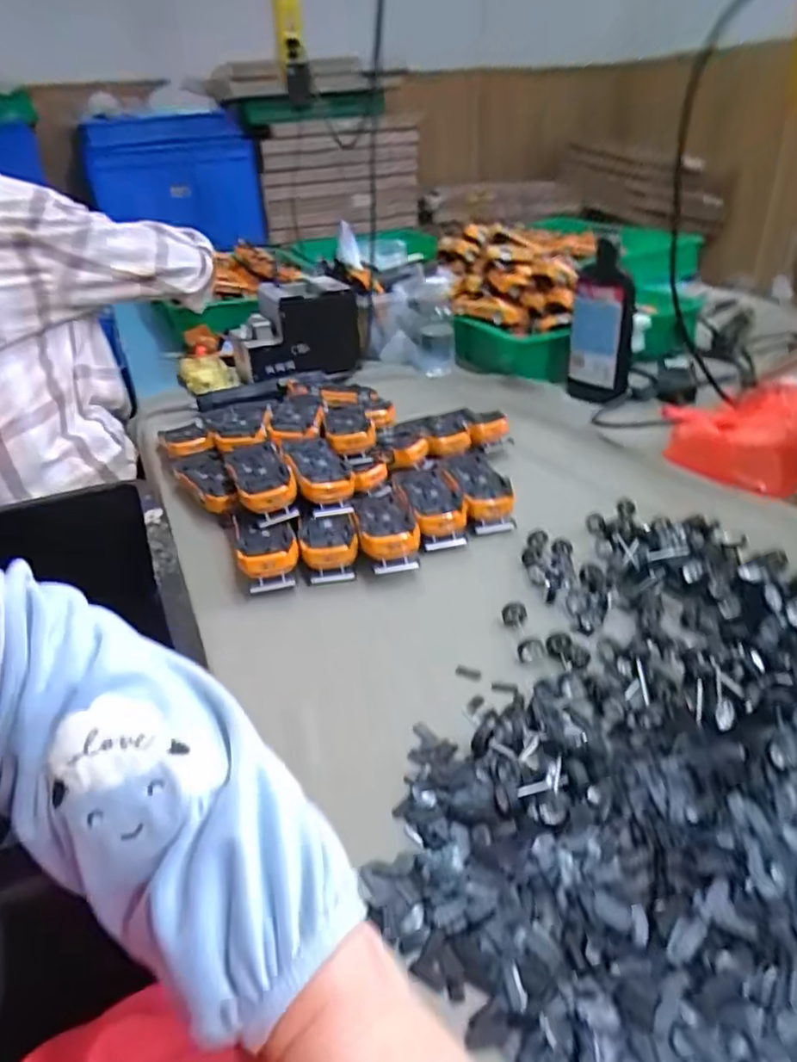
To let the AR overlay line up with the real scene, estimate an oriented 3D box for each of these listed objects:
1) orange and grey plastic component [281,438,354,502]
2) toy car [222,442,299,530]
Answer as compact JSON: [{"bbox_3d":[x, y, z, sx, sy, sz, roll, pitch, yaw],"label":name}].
[{"bbox_3d":[-0.086,-0.062,0.675,0.051,0.033,0.121,-15,33,-16],"label":"orange and grey plastic component"},{"bbox_3d":[-0.142,-0.053,0.668,0.054,0.038,0.131,-14,33,-15],"label":"toy car"}]

